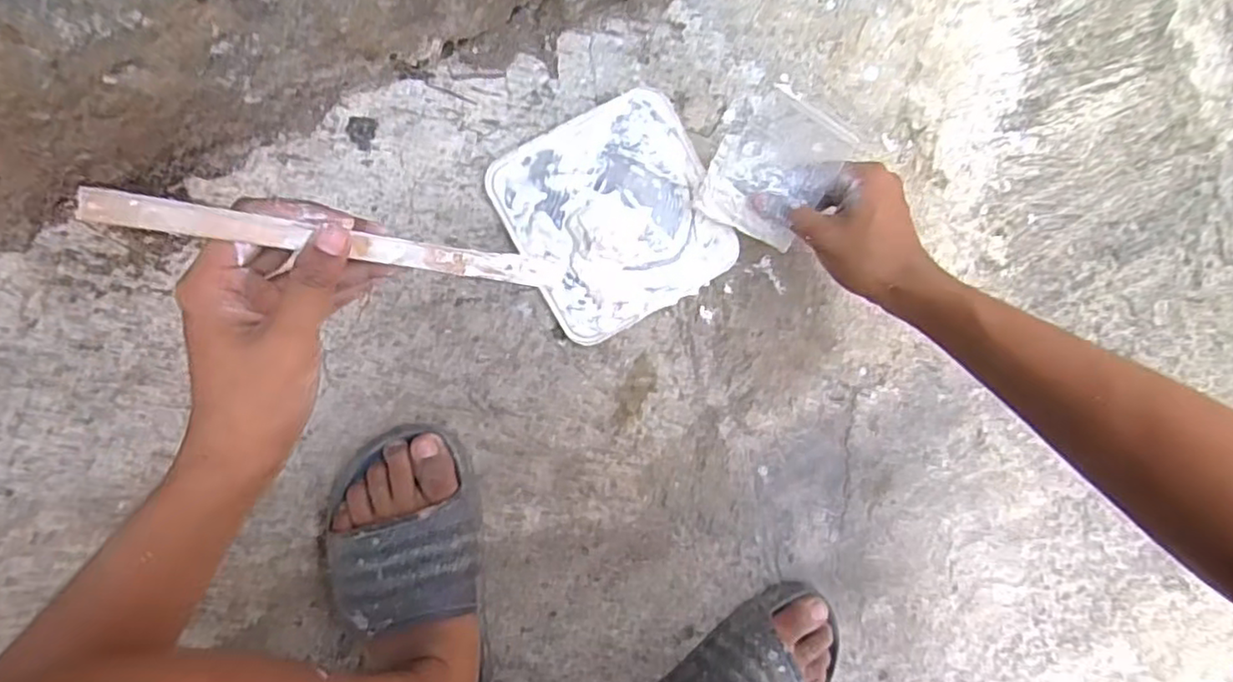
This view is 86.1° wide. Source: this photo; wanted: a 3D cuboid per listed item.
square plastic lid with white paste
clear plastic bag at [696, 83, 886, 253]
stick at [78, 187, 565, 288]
[{"bbox_3d":[0.001,-0.098,0.519,0.157,0.024,0.163,-28,95,-1],"label":"square plastic lid with white paste"},{"bbox_3d":[0.112,-0.120,0.478,0.080,0.018,0.110,35,135,-2],"label":"clear plastic bag"},{"bbox_3d":[-0.123,-0.048,0.345,0.244,0.006,0.016,4,95,-44],"label":"stick"}]

